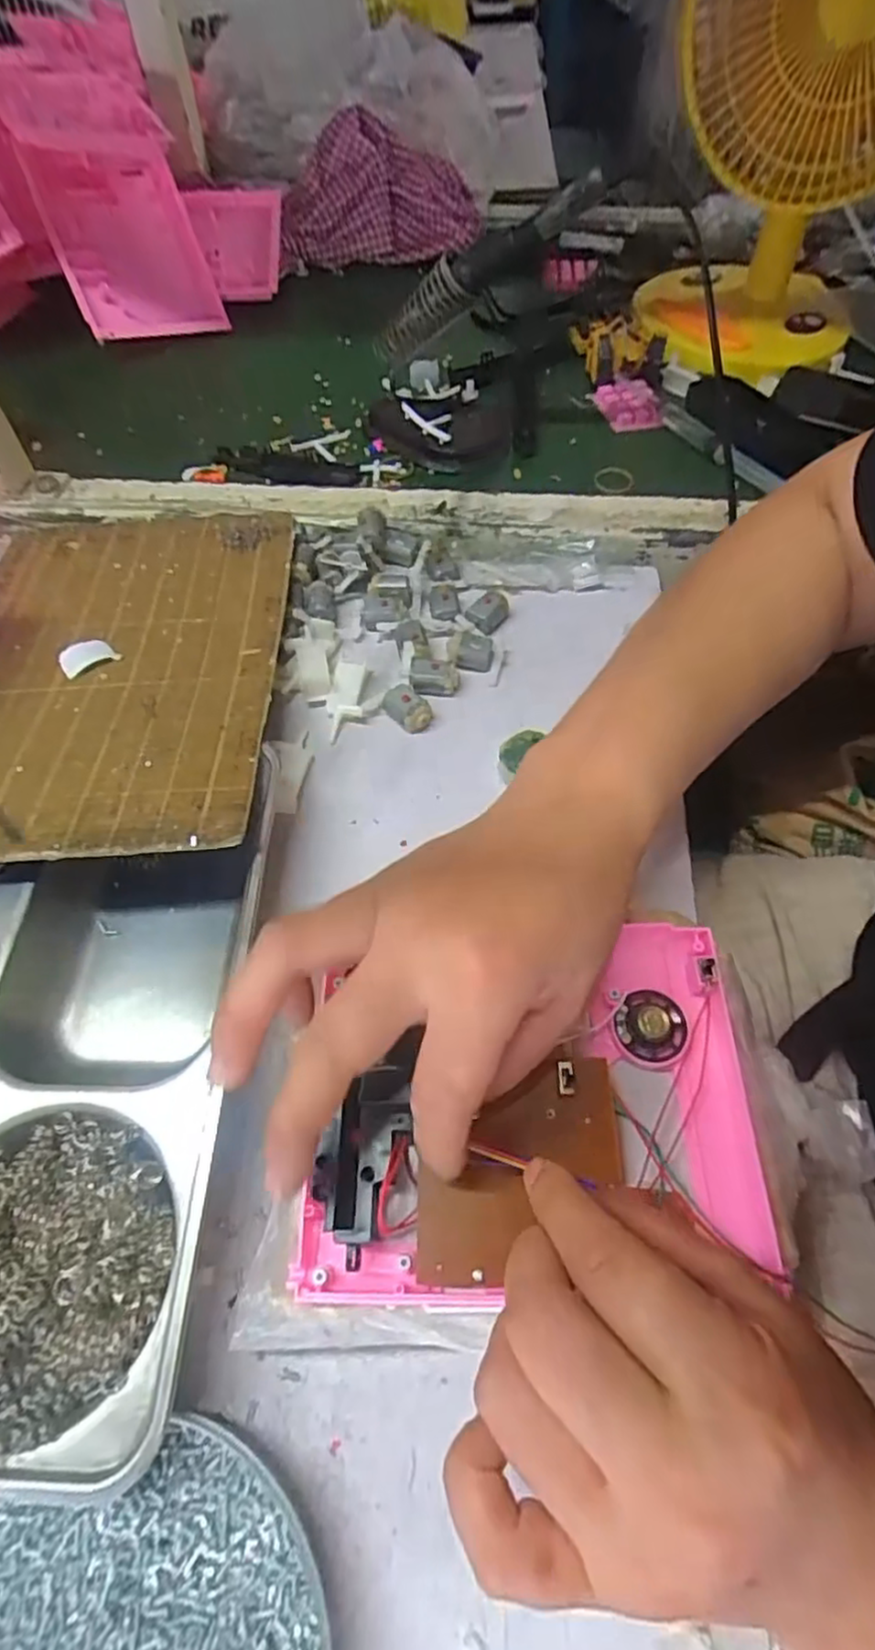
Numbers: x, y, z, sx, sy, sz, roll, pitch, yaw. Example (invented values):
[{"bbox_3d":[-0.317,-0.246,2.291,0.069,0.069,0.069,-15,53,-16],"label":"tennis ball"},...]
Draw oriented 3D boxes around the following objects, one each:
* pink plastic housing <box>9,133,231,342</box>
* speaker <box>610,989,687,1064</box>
[{"bbox_3d":[-0.275,-0.522,0.616,0.143,0.133,0.030,-30,26,-31],"label":"pink plastic housing"},{"bbox_3d":[0.085,0.080,0.272,0.028,0.012,0.027,-5,59,-2],"label":"speaker"}]

